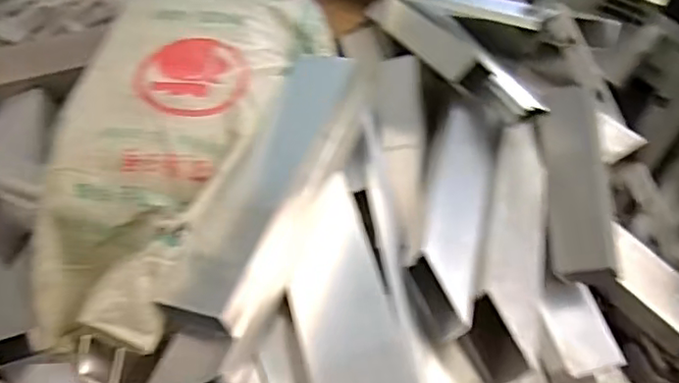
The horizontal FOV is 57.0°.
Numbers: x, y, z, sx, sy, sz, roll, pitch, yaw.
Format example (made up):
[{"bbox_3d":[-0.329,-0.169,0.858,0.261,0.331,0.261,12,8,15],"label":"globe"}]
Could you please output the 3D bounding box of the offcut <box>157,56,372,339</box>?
[{"bbox_3d":[-0.100,-0.030,1.067,0.147,0.092,0.582,17,53,13],"label":"offcut"}]

